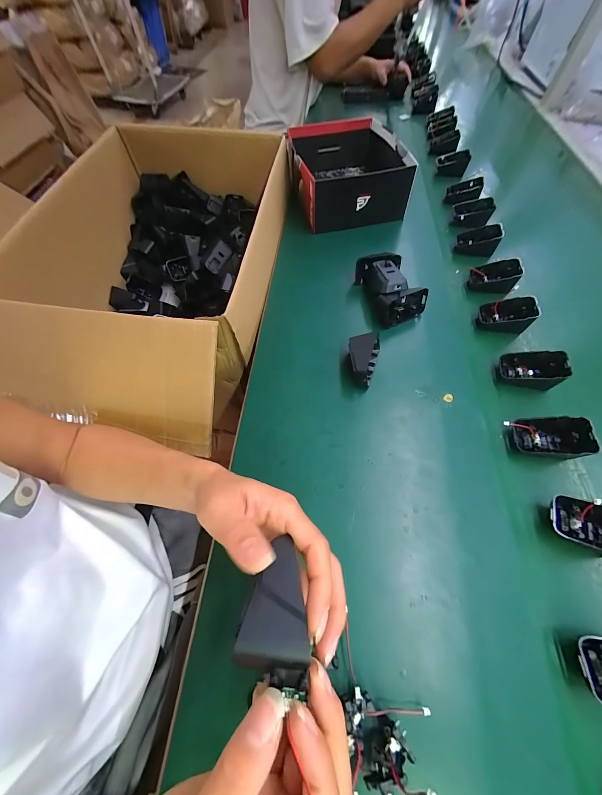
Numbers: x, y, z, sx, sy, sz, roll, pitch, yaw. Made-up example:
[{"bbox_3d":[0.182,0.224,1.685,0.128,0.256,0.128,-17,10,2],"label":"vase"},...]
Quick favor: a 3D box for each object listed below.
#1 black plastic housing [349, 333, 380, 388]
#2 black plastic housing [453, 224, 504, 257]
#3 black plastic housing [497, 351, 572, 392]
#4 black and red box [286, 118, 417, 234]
[{"bbox_3d":[0.081,-0.054,0.372,0.041,0.037,0.066,17,61,8],"label":"black plastic housing"},{"bbox_3d":[0.319,-0.283,0.505,0.065,0.042,0.043,21,62,11],"label":"black plastic housing"},{"bbox_3d":[0.294,-0.037,0.362,0.062,0.043,0.046,15,61,7],"label":"black plastic housing"},{"bbox_3d":[0.088,-0.455,0.568,0.211,0.086,0.247,-9,61,-5],"label":"black and red box"}]

